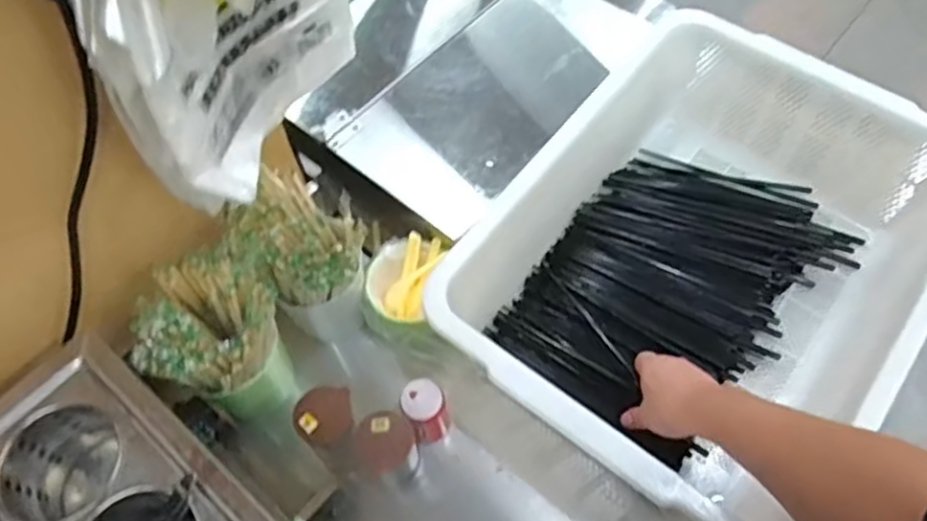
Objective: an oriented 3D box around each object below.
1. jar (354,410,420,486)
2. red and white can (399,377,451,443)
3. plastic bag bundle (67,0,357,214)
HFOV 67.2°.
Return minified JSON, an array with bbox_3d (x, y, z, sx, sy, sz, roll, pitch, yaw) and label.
[{"bbox_3d":[-0.076,0.203,0.740,0.056,0.125,0.053,-1,60,2],"label":"jar"},{"bbox_3d":[-0.041,0.165,0.763,0.045,0.080,0.046,-1,60,2],"label":"red and white can"},{"bbox_3d":[-0.199,-0.216,0.570,0.061,0.308,0.240,22,64,14],"label":"plastic bag bundle"}]

